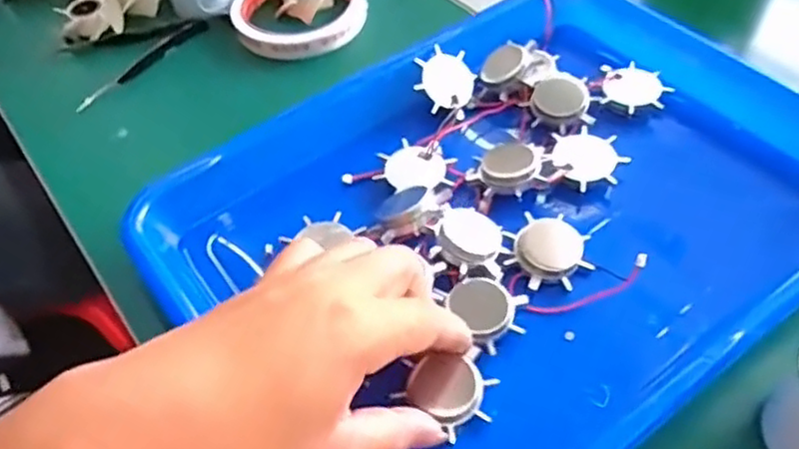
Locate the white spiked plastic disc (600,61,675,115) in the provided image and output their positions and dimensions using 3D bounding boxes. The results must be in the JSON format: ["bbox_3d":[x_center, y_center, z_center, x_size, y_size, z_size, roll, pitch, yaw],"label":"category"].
[{"bbox_3d":[0.139,-0.078,0.404,0.037,0.012,0.038,-1,50,2],"label":"white spiked plastic disc"}]

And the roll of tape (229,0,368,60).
[{"bbox_3d":[-0.072,-0.154,0.488,0.092,0.016,0.090,-1,50,2],"label":"roll of tape"}]

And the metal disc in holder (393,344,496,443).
[{"bbox_3d":[0.022,0.072,0.296,0.039,0.006,0.037,-27,56,-17],"label":"metal disc in holder"}]

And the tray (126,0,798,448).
[{"bbox_3d":[0.064,-0.010,0.361,0.347,0.053,0.255,-31,55,-21],"label":"tray"}]

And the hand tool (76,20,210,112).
[{"bbox_3d":[-0.176,-0.113,0.468,0.013,0.009,0.106,32,60,24],"label":"hand tool"}]

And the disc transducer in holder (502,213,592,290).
[{"bbox_3d":[0.073,0.013,0.338,0.040,0.010,0.038,-1,50,2],"label":"disc transducer in holder"}]

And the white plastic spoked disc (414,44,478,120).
[{"bbox_3d":[0.027,-0.086,0.408,0.037,0.004,0.043,22,68,-17],"label":"white plastic spoked disc"}]

